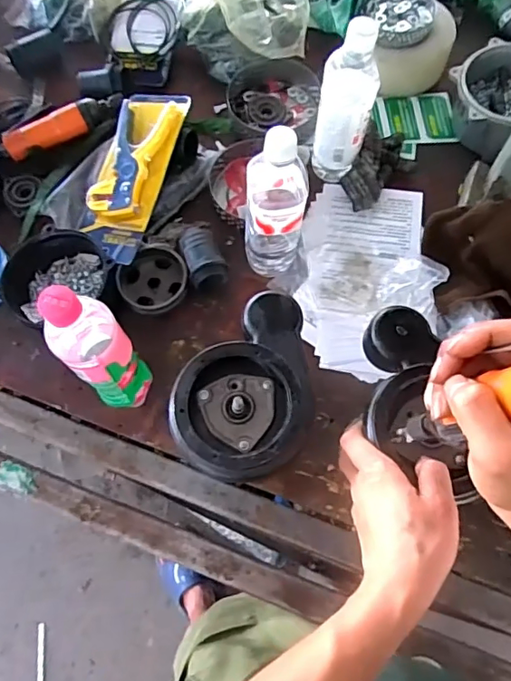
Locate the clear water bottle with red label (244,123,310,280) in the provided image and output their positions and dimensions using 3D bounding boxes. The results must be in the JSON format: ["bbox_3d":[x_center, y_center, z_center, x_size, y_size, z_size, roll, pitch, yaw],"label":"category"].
[{"bbox_3d":[0.025,-0.146,0.584,0.067,0.218,0.069,9,70,3],"label":"clear water bottle with red label"}]

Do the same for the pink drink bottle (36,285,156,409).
[{"bbox_3d":[-0.150,0.017,0.512,0.059,0.237,0.054,0,70,0],"label":"pink drink bottle"}]

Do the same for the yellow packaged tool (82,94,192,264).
[{"bbox_3d":[-0.167,-0.226,0.680,0.099,0.069,0.243,16,71,6],"label":"yellow packaged tool"}]

